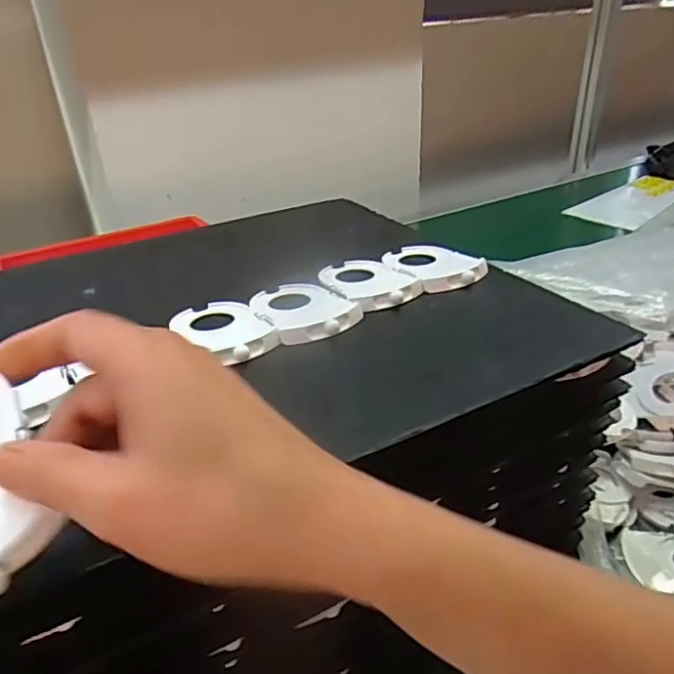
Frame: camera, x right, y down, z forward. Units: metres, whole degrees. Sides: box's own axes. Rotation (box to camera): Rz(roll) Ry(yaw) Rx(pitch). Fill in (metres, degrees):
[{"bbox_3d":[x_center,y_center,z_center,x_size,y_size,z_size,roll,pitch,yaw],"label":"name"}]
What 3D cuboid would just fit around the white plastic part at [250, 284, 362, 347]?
[{"bbox_3d":[-0.022,-0.020,0.395,0.058,0.010,0.080,-17,33,-23],"label":"white plastic part"}]

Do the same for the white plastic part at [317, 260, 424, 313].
[{"bbox_3d":[0.021,-0.041,0.428,0.054,0.009,0.081,-19,34,-25],"label":"white plastic part"}]

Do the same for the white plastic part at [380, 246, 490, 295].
[{"bbox_3d":[0.072,-0.057,0.449,0.058,0.010,0.082,-20,35,-27],"label":"white plastic part"}]

